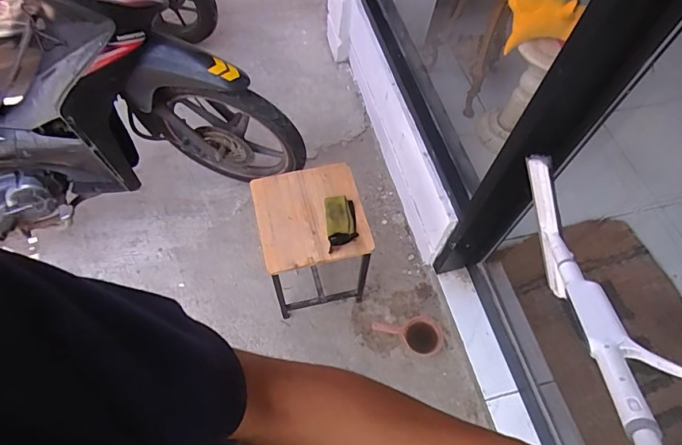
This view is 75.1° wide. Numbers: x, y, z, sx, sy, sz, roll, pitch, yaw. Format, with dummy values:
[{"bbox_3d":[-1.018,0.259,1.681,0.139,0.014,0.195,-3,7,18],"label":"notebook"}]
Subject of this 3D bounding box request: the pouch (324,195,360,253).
[{"bbox_3d":[0.001,-0.003,1.155,0.077,0.019,0.147,-6,61,-7],"label":"pouch"}]

